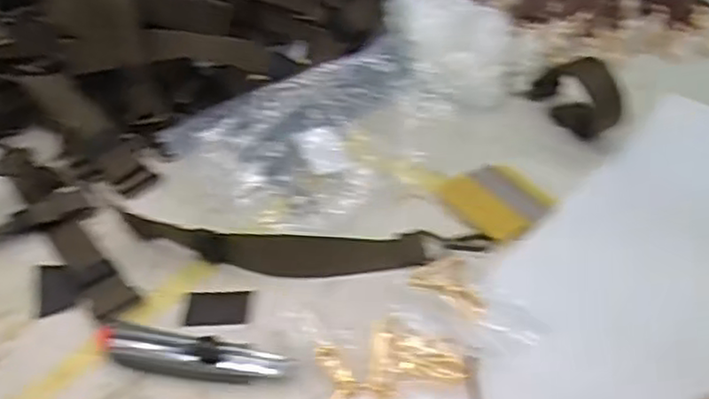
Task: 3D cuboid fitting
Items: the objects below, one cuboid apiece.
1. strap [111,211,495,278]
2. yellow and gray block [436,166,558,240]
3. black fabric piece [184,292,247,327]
[{"bbox_3d":[-0.042,0.038,0.587,0.299,0.026,0.041,-1,42,6],"label":"strap"},{"bbox_3d":[0.128,0.000,0.641,0.067,0.018,0.085,-29,46,-23],"label":"yellow and gray block"},{"bbox_3d":[-0.109,0.086,0.562,0.049,0.006,0.038,-2,42,4],"label":"black fabric piece"}]

